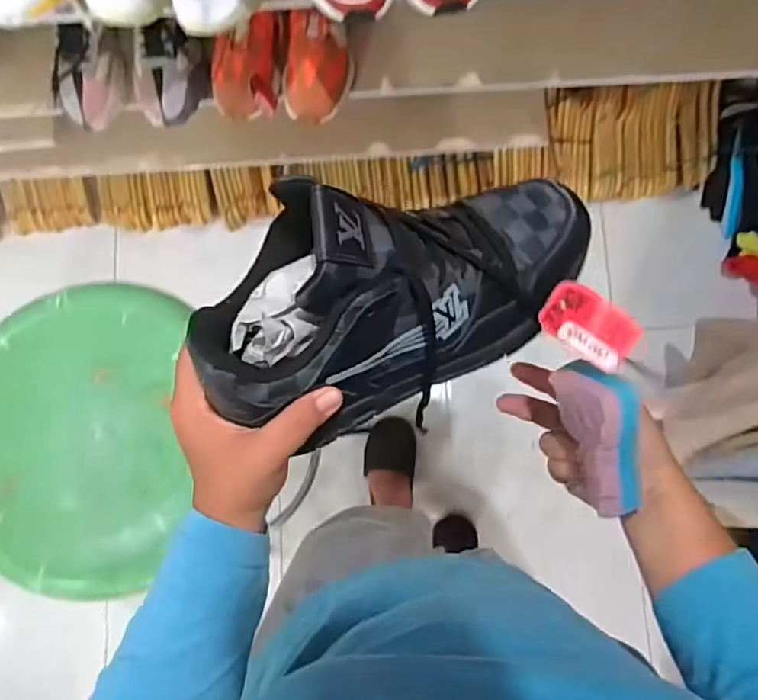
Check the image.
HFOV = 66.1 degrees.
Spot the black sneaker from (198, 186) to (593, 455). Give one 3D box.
[{"bbox_3d":[0.025,-0.041,0.359,0.265,0.115,0.110,-21,80,-21],"label":"black sneaker"}]

